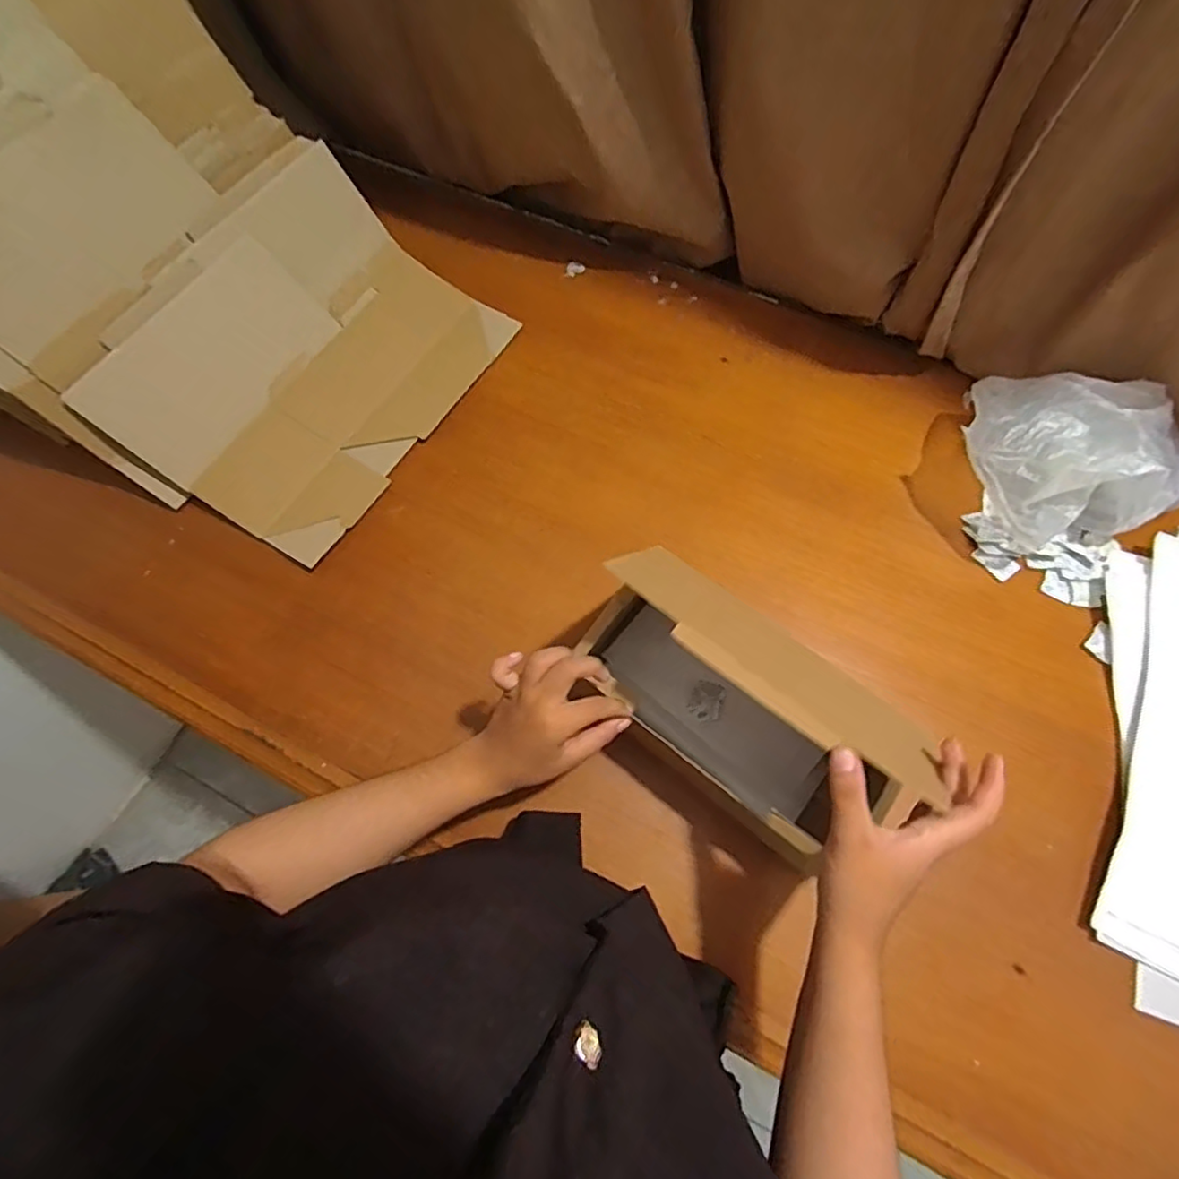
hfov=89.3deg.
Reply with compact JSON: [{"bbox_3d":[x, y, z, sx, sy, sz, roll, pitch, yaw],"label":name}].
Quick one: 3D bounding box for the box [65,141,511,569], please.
[{"bbox_3d":[-0.318,-0.274,0.686,0.283,0.150,0.405,29,71,12],"label":"box"}]

